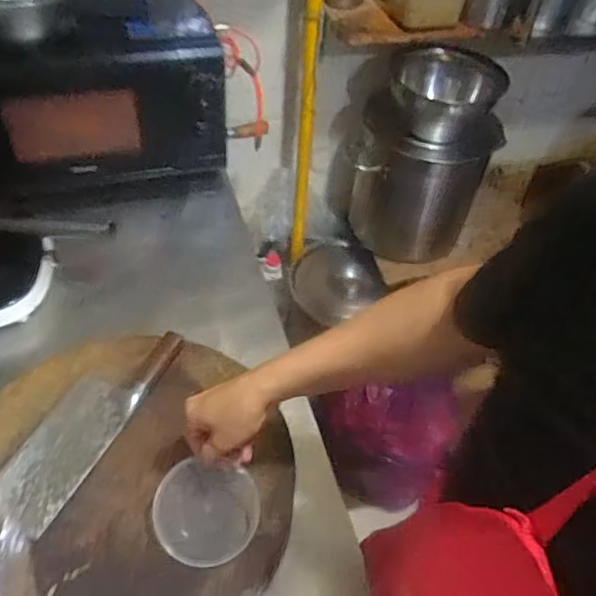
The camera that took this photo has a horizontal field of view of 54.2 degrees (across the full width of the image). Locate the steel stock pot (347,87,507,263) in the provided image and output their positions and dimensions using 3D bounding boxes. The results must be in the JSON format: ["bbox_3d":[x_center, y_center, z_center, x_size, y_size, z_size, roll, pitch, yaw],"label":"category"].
[{"bbox_3d":[0.330,-0.340,1.612,0.356,0.447,0.317,15,46,9],"label":"steel stock pot"}]

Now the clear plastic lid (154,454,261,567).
[{"bbox_3d":[-0.102,0.241,0.653,0.116,0.012,0.103,17,59,-13],"label":"clear plastic lid"}]

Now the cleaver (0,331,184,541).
[{"bbox_3d":[-0.272,0.155,0.763,0.098,0.028,0.316,21,47,14],"label":"cleaver"}]

